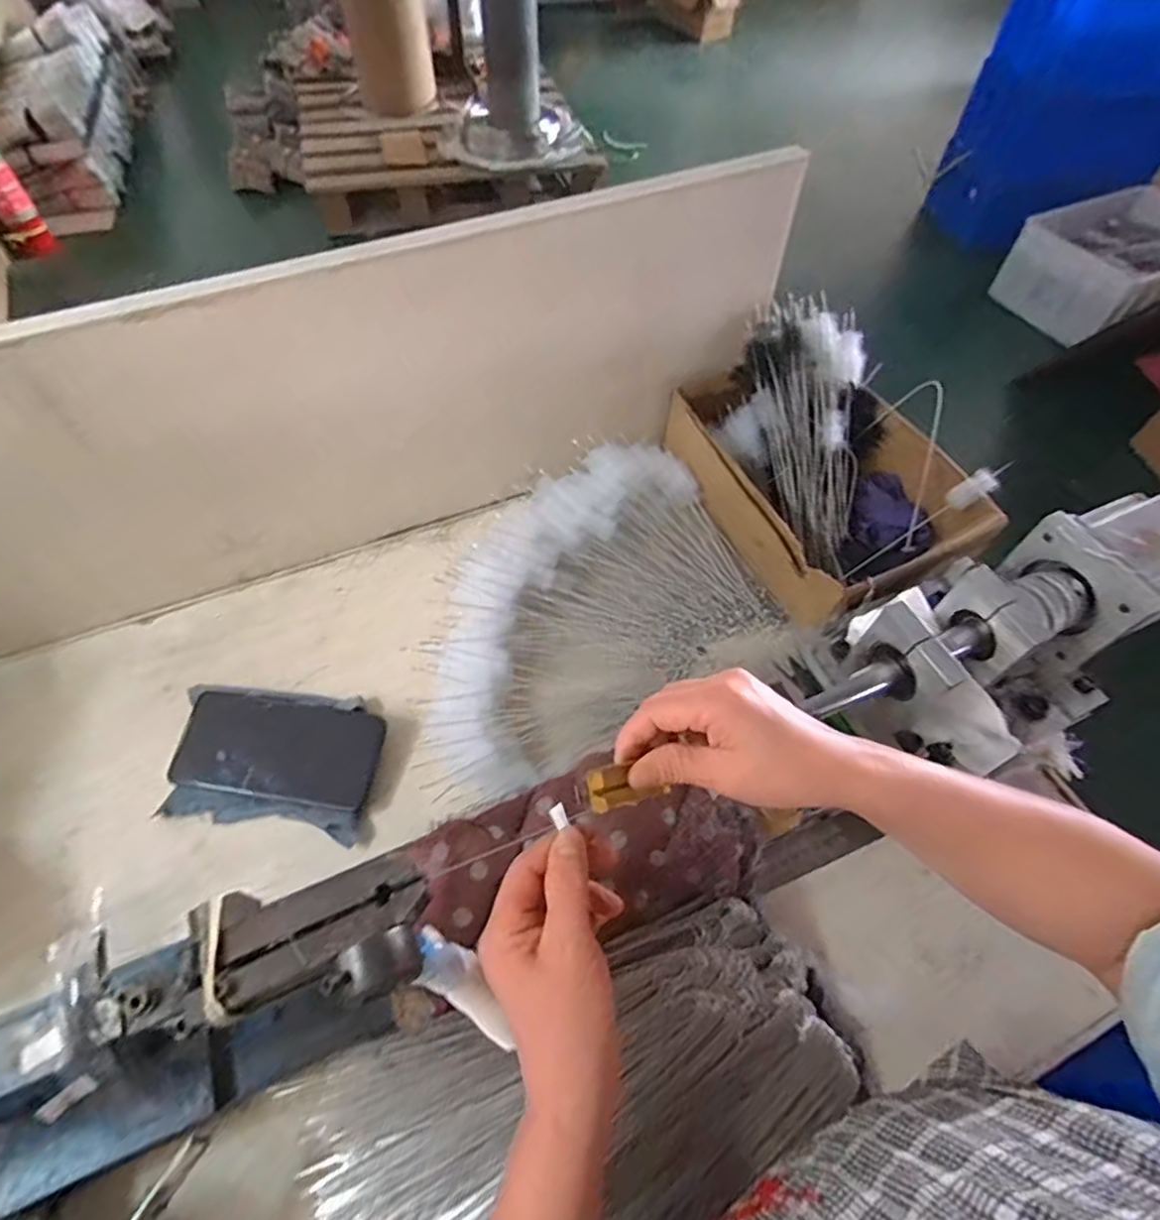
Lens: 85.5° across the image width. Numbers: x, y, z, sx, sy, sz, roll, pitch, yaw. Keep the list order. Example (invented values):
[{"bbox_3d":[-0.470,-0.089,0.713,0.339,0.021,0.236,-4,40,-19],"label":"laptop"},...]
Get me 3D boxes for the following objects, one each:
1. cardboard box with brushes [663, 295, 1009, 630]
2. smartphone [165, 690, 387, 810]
[{"bbox_3d":[0.228,-0.142,0.596,0.194,0.127,0.290,-22,61,-15],"label":"cardboard box with brushes"},{"bbox_3d":[-0.245,0.112,0.508,0.158,0.012,0.078,7,68,2],"label":"smartphone"}]

